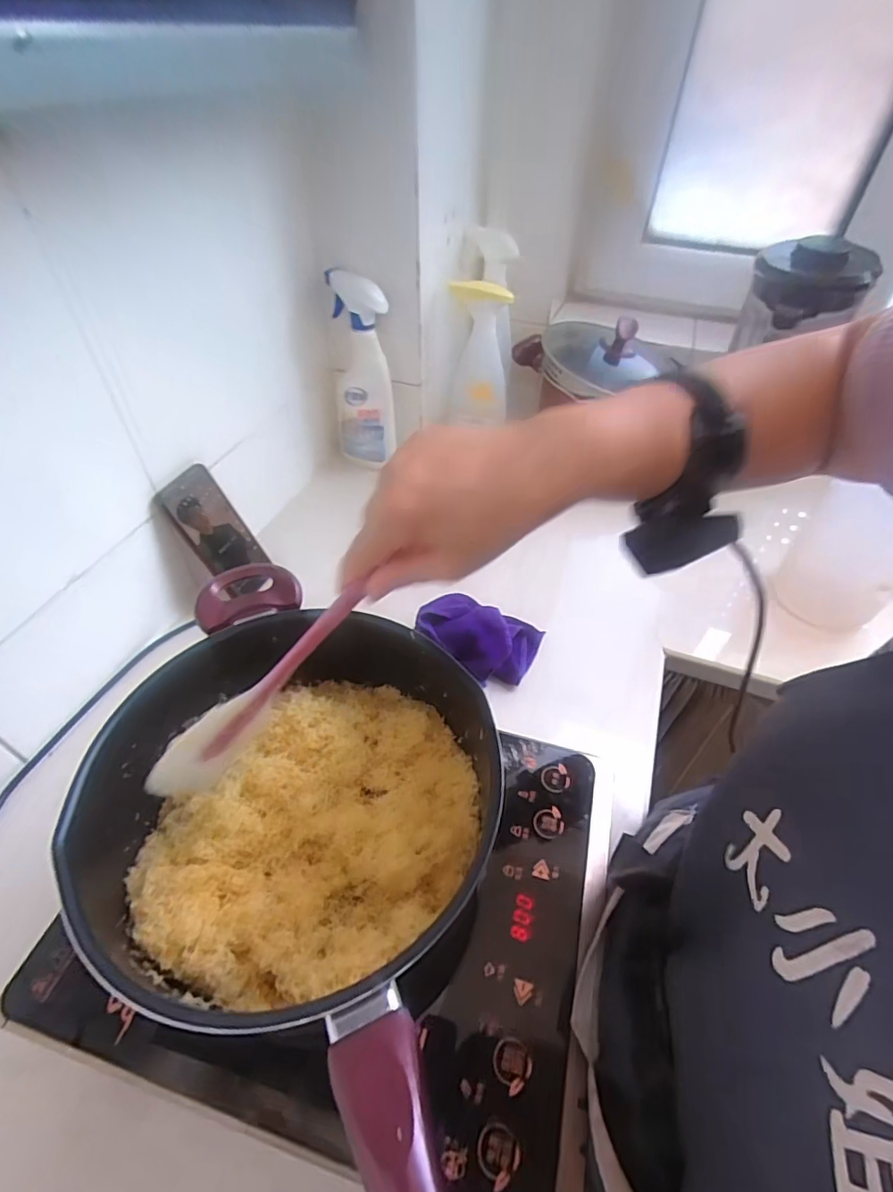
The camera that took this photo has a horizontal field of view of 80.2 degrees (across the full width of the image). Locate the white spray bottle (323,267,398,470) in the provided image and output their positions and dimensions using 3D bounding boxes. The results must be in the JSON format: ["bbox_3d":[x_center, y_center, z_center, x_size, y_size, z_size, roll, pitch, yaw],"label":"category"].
[{"bbox_3d":[-0.122,-0.329,0.796,0.105,0.277,0.058,14,44,11],"label":"white spray bottle"}]

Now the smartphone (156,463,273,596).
[{"bbox_3d":[-0.268,-0.071,0.630,0.010,0.161,0.071,7,45,36],"label":"smartphone"}]

